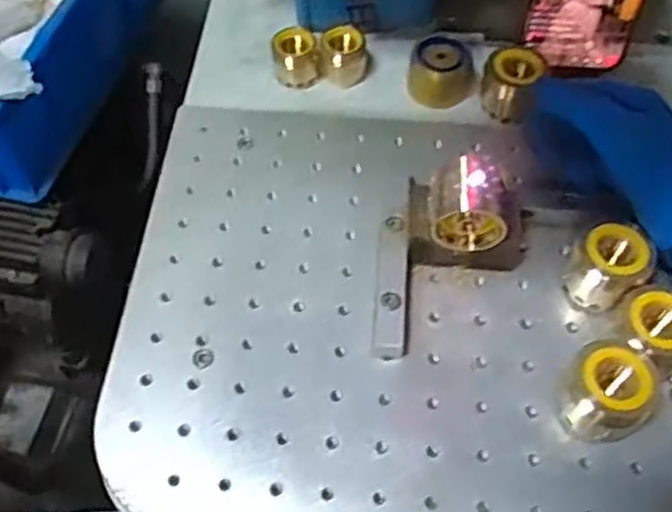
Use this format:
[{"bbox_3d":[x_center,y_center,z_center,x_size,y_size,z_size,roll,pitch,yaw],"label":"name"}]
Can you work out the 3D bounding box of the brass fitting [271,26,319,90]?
[{"bbox_3d":[-0.027,-0.133,0.487,0.030,0.035,0.023,-6,58,-4],"label":"brass fitting"}]

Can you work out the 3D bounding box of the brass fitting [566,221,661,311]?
[{"bbox_3d":[0.148,0.007,0.392,0.036,0.035,0.034,31,62,18],"label":"brass fitting"}]

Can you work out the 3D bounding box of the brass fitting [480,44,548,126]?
[{"bbox_3d":[0.114,-0.114,0.476,0.036,0.035,0.040,22,60,13],"label":"brass fitting"}]

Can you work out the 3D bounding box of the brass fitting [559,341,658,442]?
[{"bbox_3d":[0.134,0.066,0.359,0.049,0.038,0.041,-19,59,-12],"label":"brass fitting"}]

